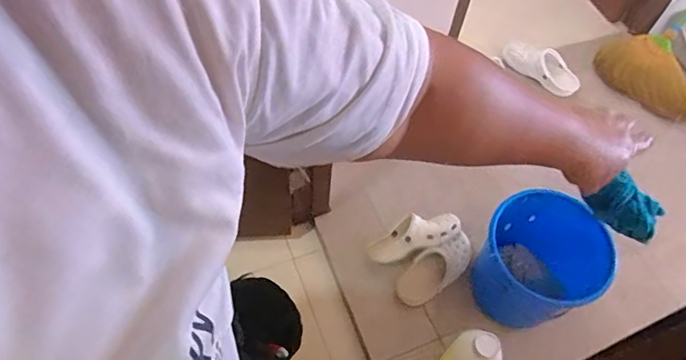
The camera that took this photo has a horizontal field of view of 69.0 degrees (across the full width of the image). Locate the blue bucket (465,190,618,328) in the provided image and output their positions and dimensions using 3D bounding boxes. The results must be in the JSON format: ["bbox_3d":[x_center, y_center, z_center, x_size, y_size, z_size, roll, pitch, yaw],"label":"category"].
[{"bbox_3d":[0.462,0.201,1.207,0.271,0.248,0.258,2,57,-3],"label":"blue bucket"}]

